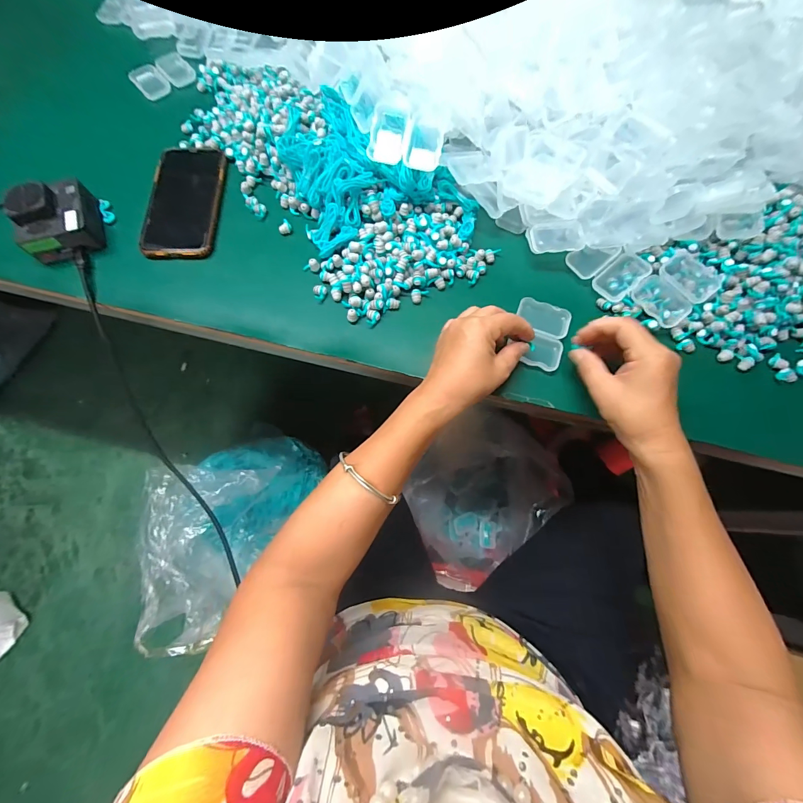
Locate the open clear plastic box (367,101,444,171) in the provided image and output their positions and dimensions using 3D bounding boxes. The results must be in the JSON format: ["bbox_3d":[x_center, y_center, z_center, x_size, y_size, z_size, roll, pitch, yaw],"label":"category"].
[{"bbox_3d":[0.007,-0.280,0.378,0.075,0.022,0.058,19,102,2],"label":"open clear plastic box"}]

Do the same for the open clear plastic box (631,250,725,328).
[{"bbox_3d":[0.295,-0.121,0.382,0.080,0.028,0.056,-37,77,-11],"label":"open clear plastic box"}]

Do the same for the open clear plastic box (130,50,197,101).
[{"bbox_3d":[-0.331,-0.452,0.491,0.076,0.011,0.061,-35,76,-11],"label":"open clear plastic box"}]

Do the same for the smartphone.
[{"bbox_3d":[-0.260,-0.239,0.424,0.086,0.013,0.159,0,72,-1],"label":"smartphone"}]

